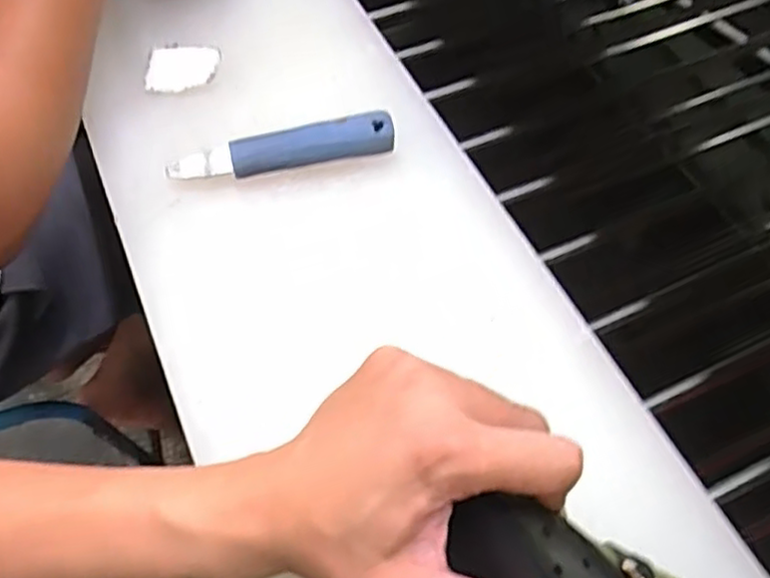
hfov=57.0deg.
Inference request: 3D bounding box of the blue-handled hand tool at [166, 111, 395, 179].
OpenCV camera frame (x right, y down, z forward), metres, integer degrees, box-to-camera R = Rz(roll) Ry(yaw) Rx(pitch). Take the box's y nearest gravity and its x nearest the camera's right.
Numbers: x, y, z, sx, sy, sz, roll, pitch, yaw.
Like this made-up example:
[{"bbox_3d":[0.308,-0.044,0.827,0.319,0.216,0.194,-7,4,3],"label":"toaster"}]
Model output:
[{"bbox_3d":[-0.072,-0.100,0.498,0.157,0.013,0.026,-11,57,-5],"label":"blue-handled hand tool"}]

